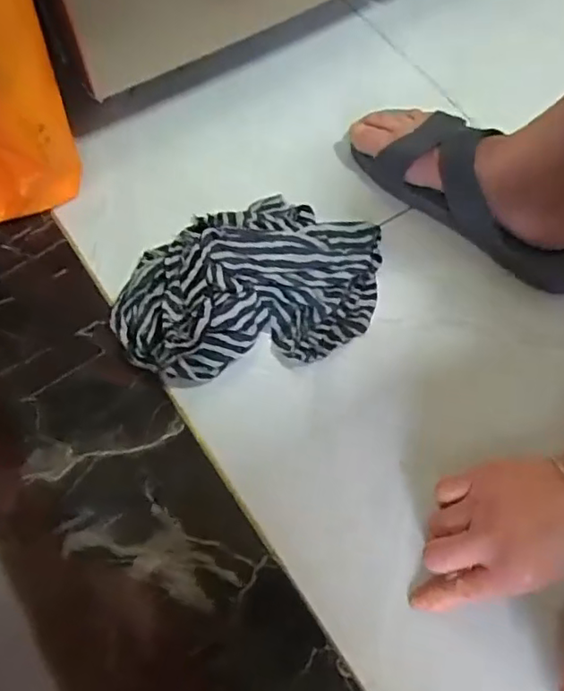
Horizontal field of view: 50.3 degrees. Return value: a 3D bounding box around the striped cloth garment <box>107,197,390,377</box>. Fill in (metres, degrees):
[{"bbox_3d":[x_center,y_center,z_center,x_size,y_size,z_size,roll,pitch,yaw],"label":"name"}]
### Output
[{"bbox_3d":[-0.022,-0.052,0.490,0.219,0.051,0.136,-8,66,-6],"label":"striped cloth garment"}]

